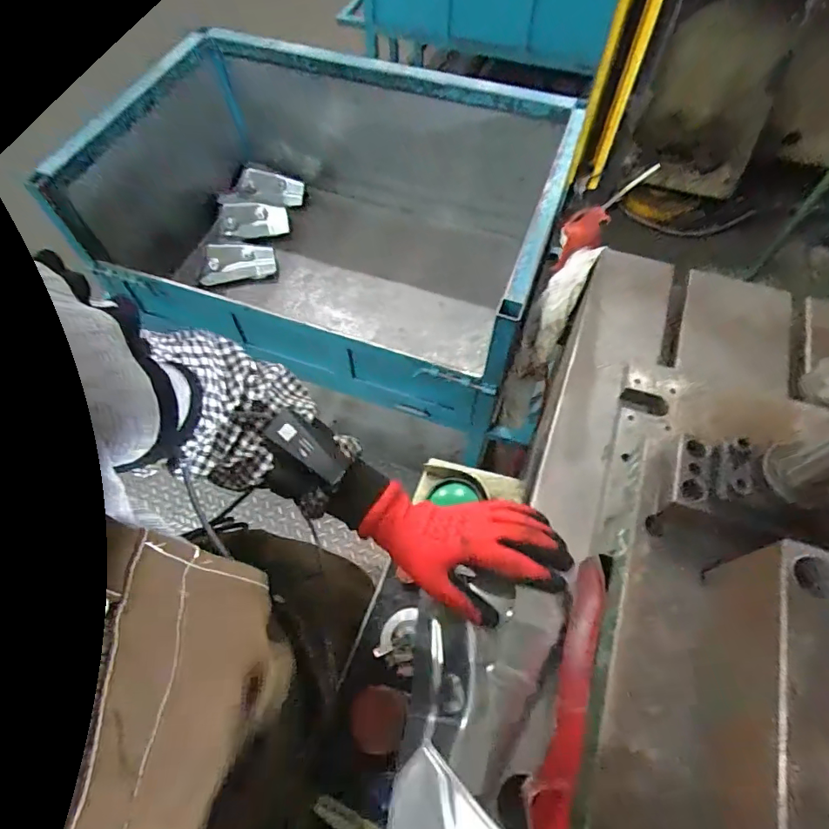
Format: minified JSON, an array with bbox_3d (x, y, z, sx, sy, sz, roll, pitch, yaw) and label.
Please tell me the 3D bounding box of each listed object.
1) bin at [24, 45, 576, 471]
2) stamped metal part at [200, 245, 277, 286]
[{"bbox_3d":[-0.235,-0.465,1.222,1.059,0.485,0.703,14,62,8],"label":"bin"},{"bbox_3d":[-0.484,-0.418,1.362,0.199,0.038,0.102,-6,101,-5],"label":"stamped metal part"}]

